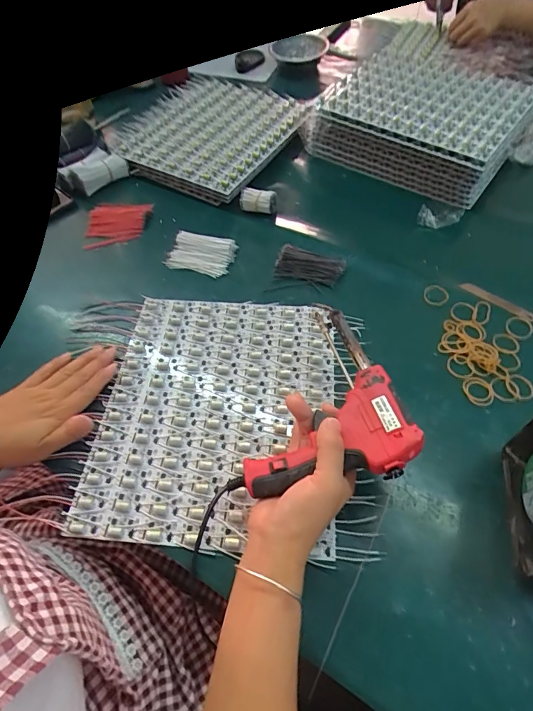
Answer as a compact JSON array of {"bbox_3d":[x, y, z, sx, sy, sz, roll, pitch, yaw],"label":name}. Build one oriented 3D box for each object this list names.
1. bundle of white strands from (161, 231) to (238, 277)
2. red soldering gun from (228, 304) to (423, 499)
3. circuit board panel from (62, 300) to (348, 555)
[{"bbox_3d":[-0.094,-0.146,0.587,0.092,0.016,0.063,14,58,12],"label":"bundle of white strands"},{"bbox_3d":[0.071,0.046,0.369,0.130,0.040,0.203,22,60,19],"label":"red soldering gun"},{"bbox_3d":[-0.048,0.053,0.441,0.244,0.015,0.284,3,55,7],"label":"circuit board panel"}]

